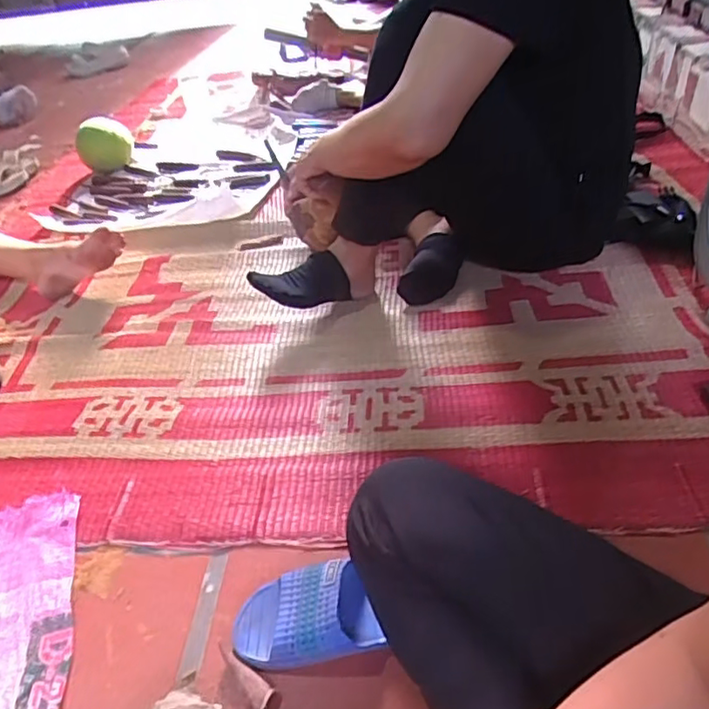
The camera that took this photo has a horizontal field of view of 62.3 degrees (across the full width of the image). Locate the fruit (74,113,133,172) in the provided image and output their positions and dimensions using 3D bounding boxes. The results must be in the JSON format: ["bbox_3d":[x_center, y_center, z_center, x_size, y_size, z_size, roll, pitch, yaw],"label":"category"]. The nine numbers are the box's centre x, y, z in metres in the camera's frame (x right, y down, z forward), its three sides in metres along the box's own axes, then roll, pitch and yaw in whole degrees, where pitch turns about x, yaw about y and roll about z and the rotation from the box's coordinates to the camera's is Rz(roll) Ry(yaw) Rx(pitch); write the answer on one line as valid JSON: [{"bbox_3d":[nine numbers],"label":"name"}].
[{"bbox_3d":[-0.637,-0.537,1.501,0.138,0.109,0.126,-17,42,-13],"label":"fruit"}]

